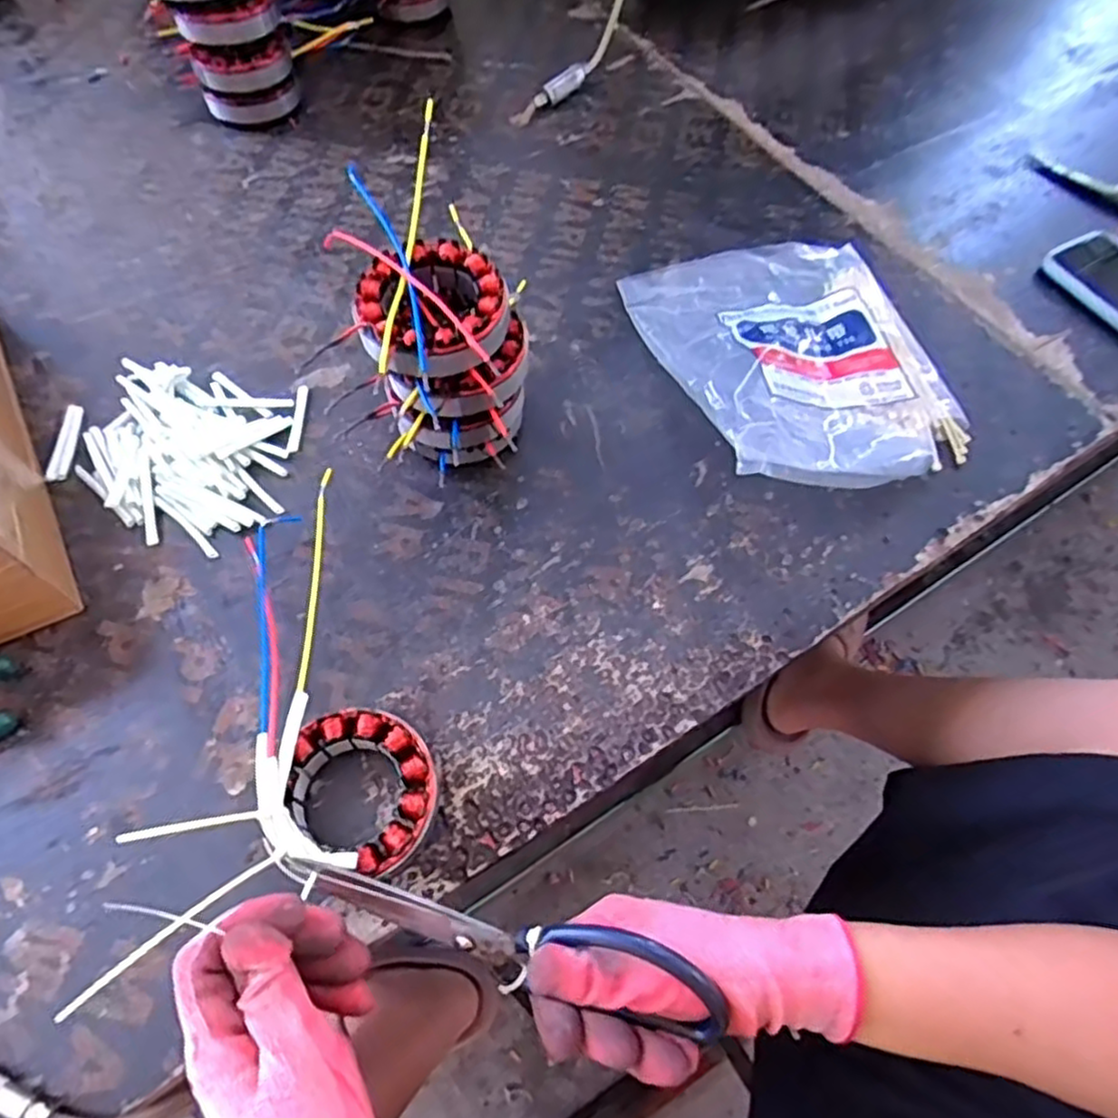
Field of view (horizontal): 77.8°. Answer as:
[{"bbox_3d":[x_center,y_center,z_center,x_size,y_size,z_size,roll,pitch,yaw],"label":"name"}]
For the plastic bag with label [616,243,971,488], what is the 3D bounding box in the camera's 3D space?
[{"bbox_3d":[0.177,-0.160,0.512,0.197,0.064,0.247,-12,64,-9],"label":"plastic bag with label"}]

